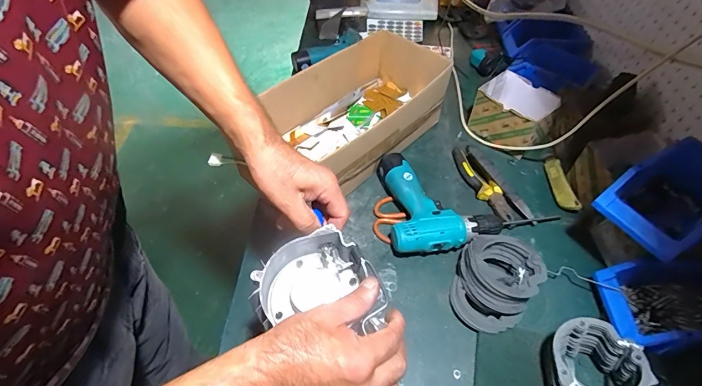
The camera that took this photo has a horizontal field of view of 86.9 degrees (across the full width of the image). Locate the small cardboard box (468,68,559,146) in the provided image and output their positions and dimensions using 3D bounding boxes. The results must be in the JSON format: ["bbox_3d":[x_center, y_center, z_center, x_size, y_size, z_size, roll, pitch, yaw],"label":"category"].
[{"bbox_3d":[0.335,-0.164,0.764,0.152,0.091,0.113,35,59,24],"label":"small cardboard box"}]

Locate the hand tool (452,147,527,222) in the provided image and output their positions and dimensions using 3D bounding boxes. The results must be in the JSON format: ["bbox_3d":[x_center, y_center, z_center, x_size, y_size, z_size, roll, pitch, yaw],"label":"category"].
[{"bbox_3d":[0.249,-0.020,0.701,0.044,0.034,0.197,-18,54,-14],"label":"hand tool"}]

